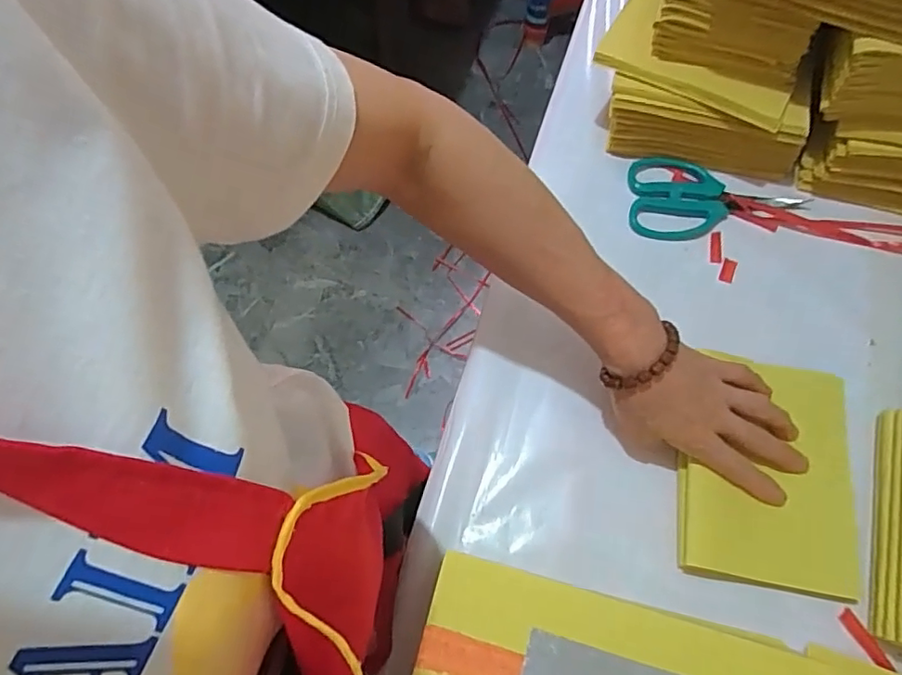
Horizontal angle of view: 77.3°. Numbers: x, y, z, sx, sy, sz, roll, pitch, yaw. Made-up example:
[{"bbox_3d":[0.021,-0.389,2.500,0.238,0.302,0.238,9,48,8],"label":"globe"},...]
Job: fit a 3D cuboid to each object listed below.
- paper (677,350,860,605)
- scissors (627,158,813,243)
[{"bbox_3d":[0.224,0.093,0.404,0.113,0.013,0.159,9,67,7],"label":"paper"},{"bbox_3d":[0.235,-0.121,0.500,0.147,0.012,0.082,4,67,5],"label":"scissors"}]

